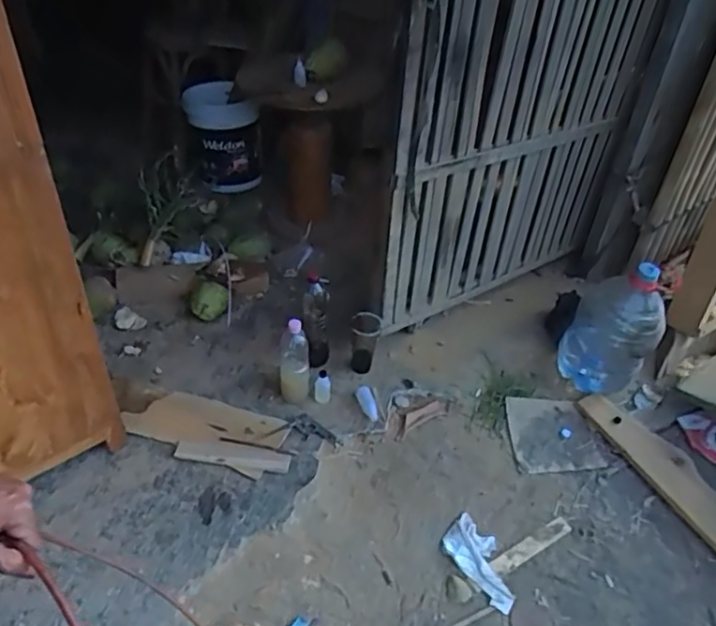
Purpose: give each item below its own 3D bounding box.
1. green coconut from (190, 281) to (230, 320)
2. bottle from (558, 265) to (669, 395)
[{"bbox_3d":[-0.453,-0.040,1.896,0.099,0.092,0.117,2,41,-5],"label":"green coconut"},{"bbox_3d":[0.749,0.030,1.802,0.222,0.397,0.218,20,45,13],"label":"bottle"}]

